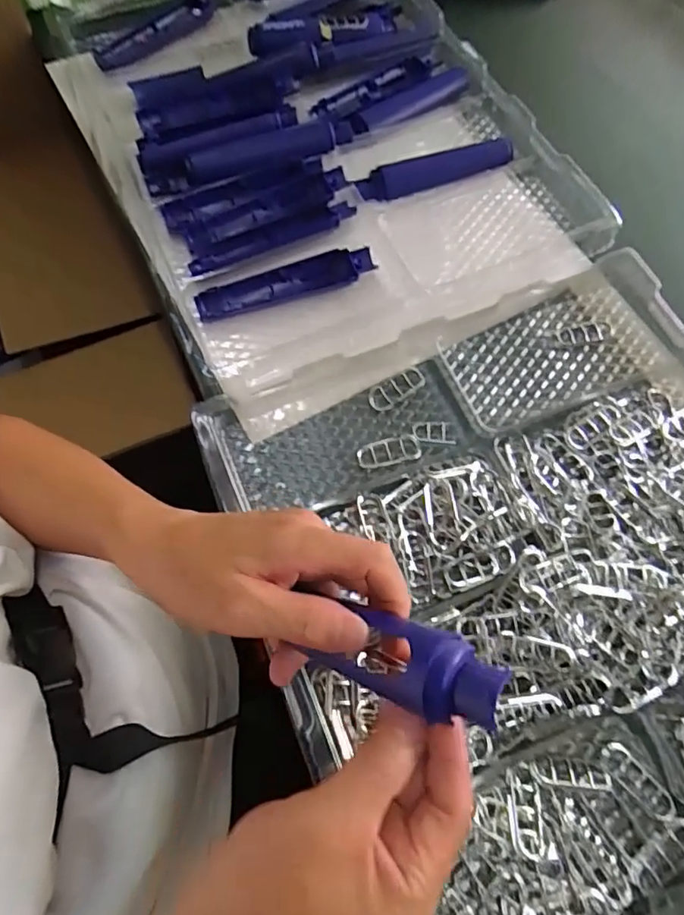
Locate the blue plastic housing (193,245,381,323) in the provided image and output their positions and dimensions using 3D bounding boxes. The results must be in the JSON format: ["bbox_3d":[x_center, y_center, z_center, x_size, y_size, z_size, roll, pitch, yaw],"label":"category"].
[{"bbox_3d":[-0.052,-0.163,0.508,0.167,0.015,0.032,-19,69,-7],"label":"blue plastic housing"}]

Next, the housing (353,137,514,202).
[{"bbox_3d":[0.096,-0.295,0.565,0.174,0.025,0.029,-20,69,-7],"label":"housing"}]

